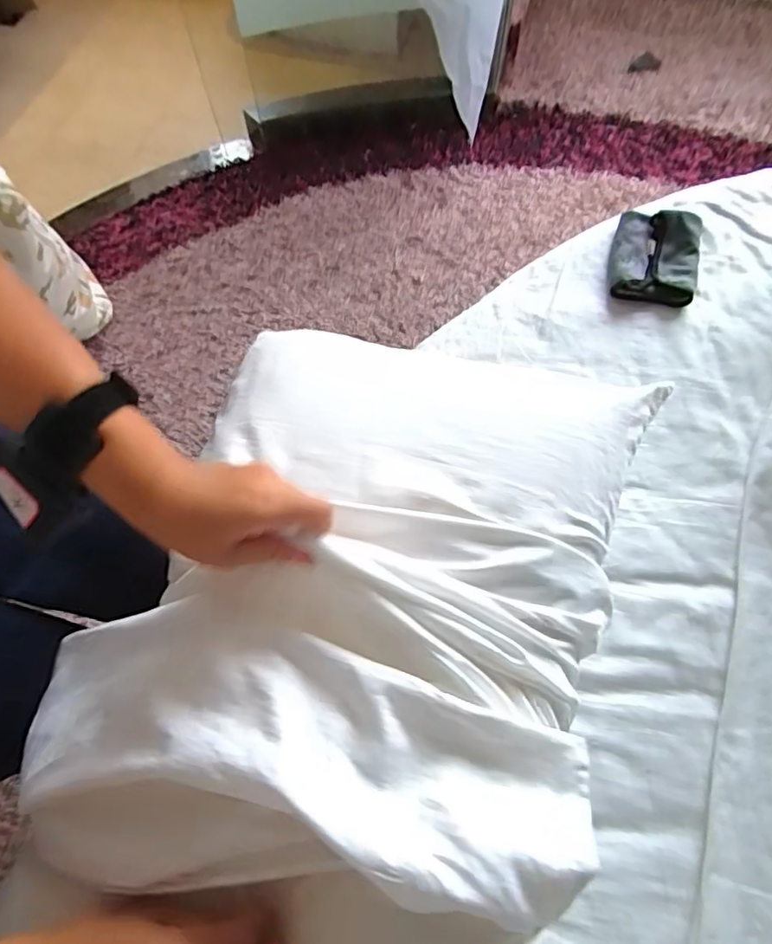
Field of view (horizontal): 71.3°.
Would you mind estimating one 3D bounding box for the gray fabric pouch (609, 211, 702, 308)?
[{"bbox_3d":[0.361,-0.290,0.720,0.103,0.033,0.143,13,66,7],"label":"gray fabric pouch"}]

